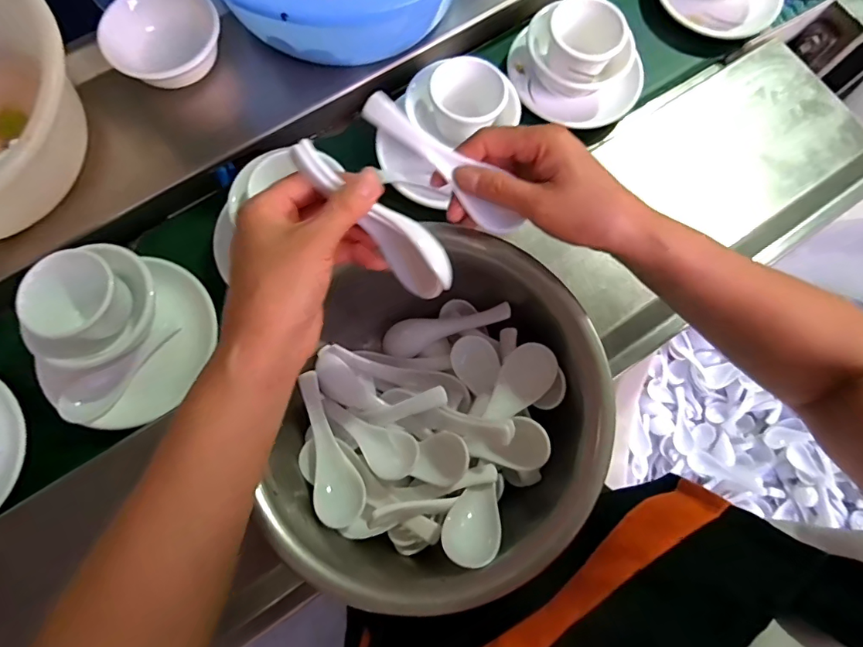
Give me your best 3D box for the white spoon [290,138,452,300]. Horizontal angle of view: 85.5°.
[{"bbox_3d":[-0.033,-0.064,0.284,0.117,0.033,0.028,43,77,-15],"label":"white spoon"}]

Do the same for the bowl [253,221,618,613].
[{"bbox_3d":[0.005,0.065,0.343,0.212,0.088,0.227,0,75,-1],"label":"bowl"}]

